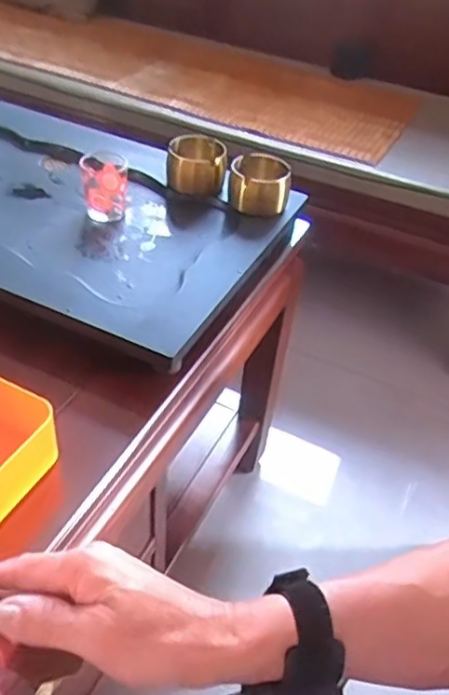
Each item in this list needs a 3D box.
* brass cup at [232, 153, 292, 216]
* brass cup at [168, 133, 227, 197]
[{"bbox_3d":[0.047,-0.211,0.815,0.070,0.048,0.077,4,43,-4],"label":"brass cup"},{"bbox_3d":[-0.039,-0.242,0.844,0.074,0.059,0.069,4,43,-4],"label":"brass cup"}]

